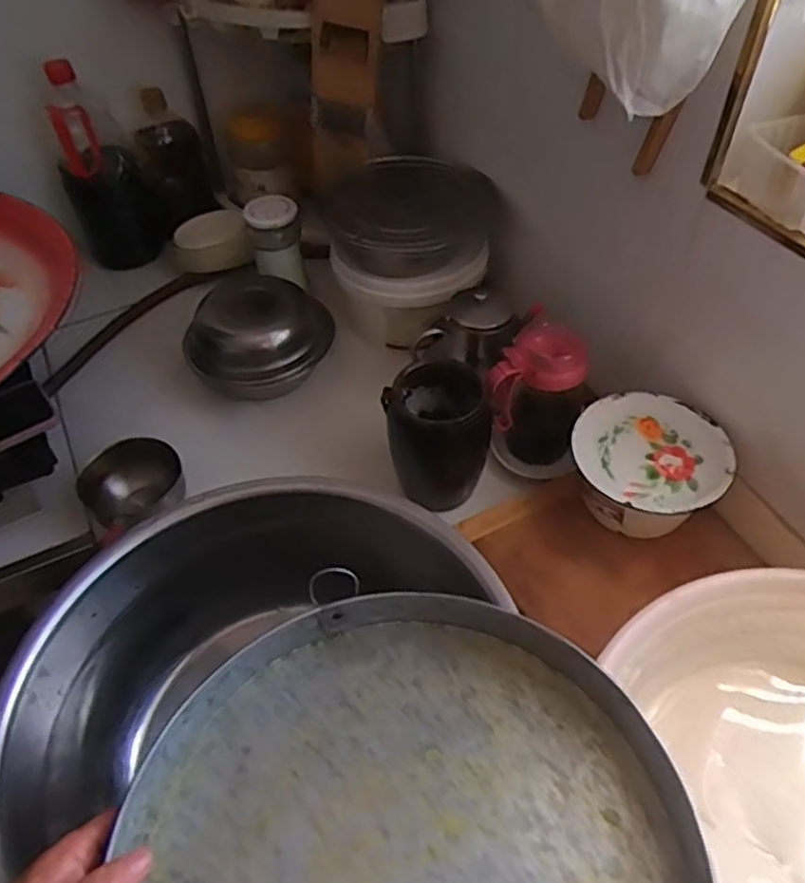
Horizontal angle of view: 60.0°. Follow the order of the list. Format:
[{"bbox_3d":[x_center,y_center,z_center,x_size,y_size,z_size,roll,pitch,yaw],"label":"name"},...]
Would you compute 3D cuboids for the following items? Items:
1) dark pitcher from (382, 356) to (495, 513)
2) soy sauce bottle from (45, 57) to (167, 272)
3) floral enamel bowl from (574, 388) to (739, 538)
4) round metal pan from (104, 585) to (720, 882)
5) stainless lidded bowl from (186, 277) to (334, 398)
[{"bbox_3d":[0.035,-0.011,0.752,0.108,0.128,0.110,-1,49,1],"label":"dark pitcher"},{"bbox_3d":[-0.430,-0.387,1.006,0.119,0.265,0.121,-22,51,-17],"label":"soy sauce bottle"},{"bbox_3d":[0.242,0.031,0.702,0.143,0.081,0.140,-1,49,1],"label":"floral enamel bowl"},{"bbox_3d":[-0.001,0.241,0.388,0.316,0.047,0.316,-1,49,1],"label":"round metal pan"},{"bbox_3d":[-0.183,-0.147,0.884,0.160,0.103,0.158,-1,49,1],"label":"stainless lidded bowl"}]

